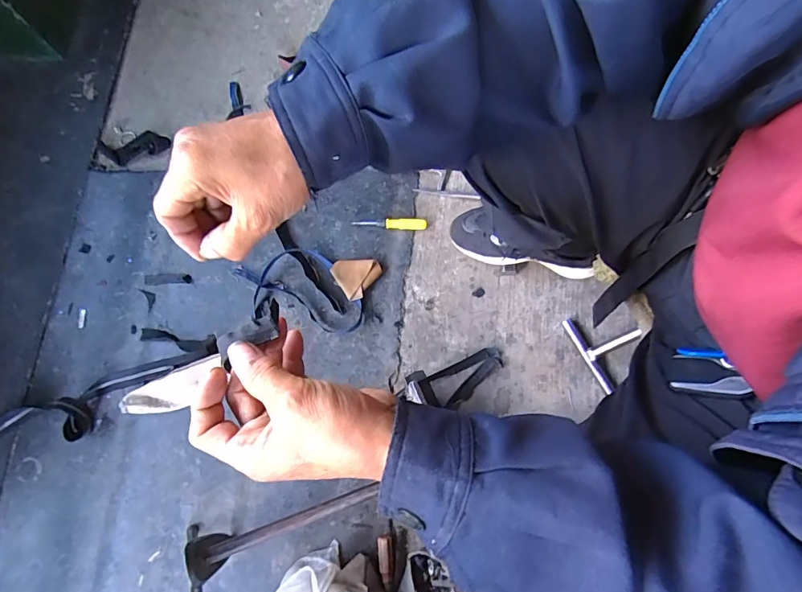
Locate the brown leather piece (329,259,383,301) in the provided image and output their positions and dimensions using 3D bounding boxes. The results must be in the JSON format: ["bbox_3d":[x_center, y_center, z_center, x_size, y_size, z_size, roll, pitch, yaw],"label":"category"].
[{"bbox_3d":[-0.078,-0.040,0.821,0.080,0.016,0.075,-33,78,-10],"label":"brown leather piece"}]

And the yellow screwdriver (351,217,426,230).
[{"bbox_3d":[-0.019,-0.131,0.819,0.132,0.014,0.017,0,76,1],"label":"yellow screwdriver"}]

